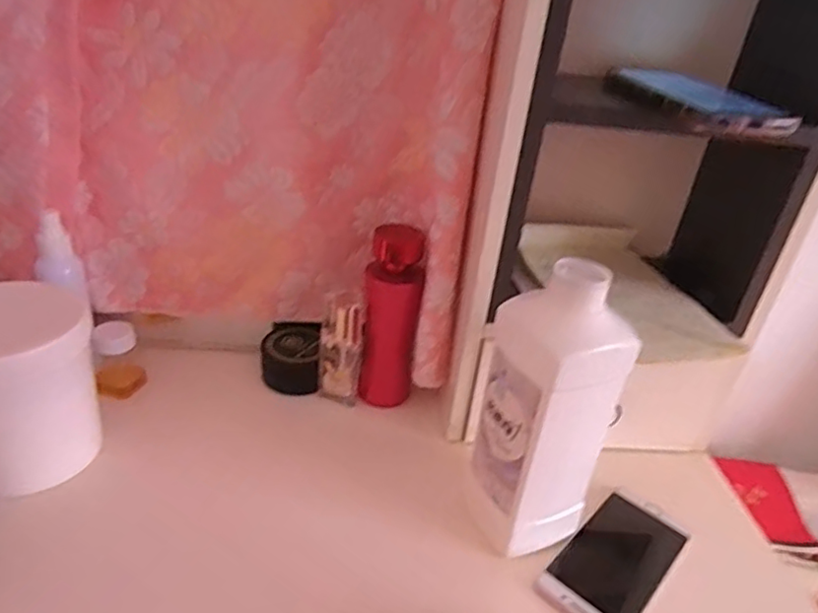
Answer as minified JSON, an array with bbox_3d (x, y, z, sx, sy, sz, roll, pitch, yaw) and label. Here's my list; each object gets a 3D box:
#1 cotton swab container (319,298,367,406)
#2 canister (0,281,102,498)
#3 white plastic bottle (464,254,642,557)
[{"bbox_3d":[-0.066,0.043,0.602,0.038,0.110,0.029,12,30,10],"label":"cotton swab container"},{"bbox_3d":[-0.316,0.068,0.479,0.107,0.146,0.099,-19,38,-38],"label":"canister"},{"bbox_3d":[0.100,0.078,0.452,0.075,0.234,0.075,-9,33,-25],"label":"white plastic bottle"}]

